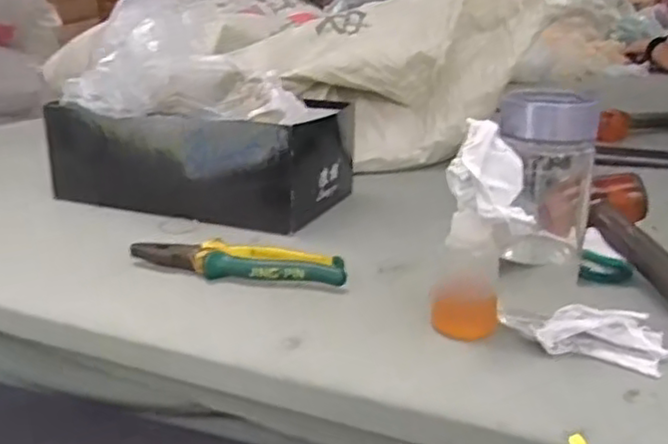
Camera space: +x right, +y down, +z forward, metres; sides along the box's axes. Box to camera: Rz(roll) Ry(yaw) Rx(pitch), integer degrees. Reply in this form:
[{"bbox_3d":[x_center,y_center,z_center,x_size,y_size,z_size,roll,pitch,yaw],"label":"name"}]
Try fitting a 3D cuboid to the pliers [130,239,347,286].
[{"bbox_3d":[-0.087,0.036,0.612,0.195,0.018,0.046,3,19,6],"label":"pliers"}]

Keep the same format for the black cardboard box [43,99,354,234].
[{"bbox_3d":[-0.157,-0.085,0.829,0.327,0.110,0.176,8,20,19],"label":"black cardboard box"}]

